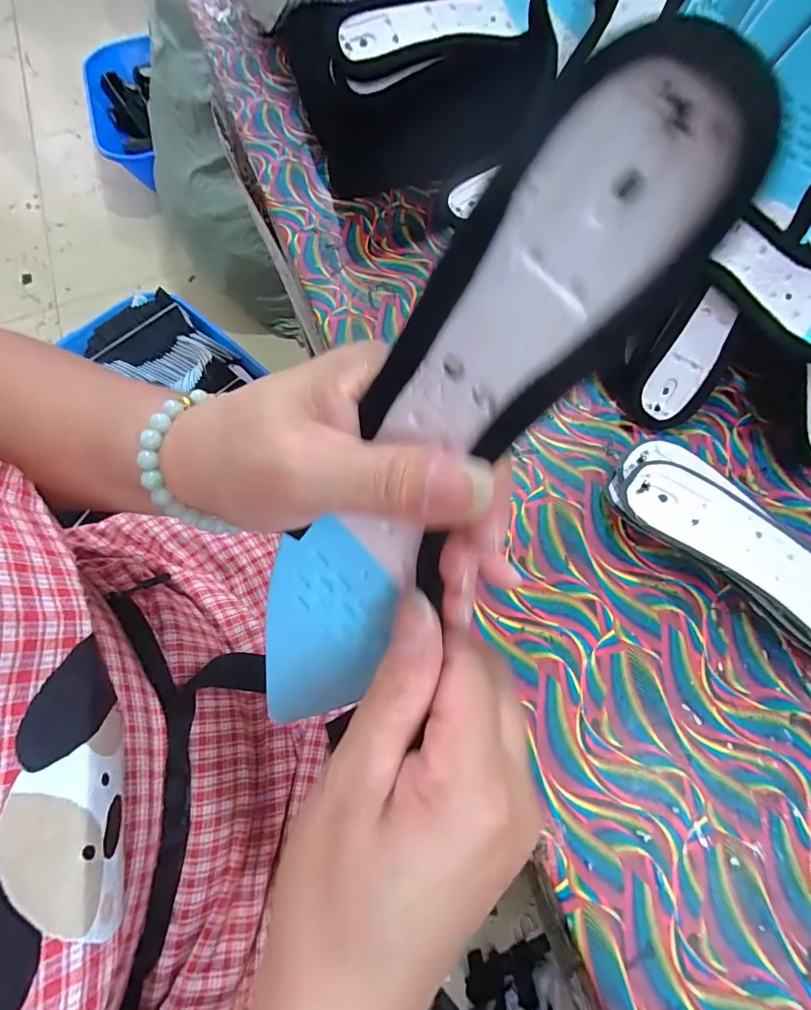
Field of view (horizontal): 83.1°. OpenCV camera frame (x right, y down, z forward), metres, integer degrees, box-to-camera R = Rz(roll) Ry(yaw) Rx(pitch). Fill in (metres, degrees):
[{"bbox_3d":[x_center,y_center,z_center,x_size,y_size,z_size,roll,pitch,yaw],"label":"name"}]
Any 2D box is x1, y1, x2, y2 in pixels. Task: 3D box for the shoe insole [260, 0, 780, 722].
[{"bbox_3d":[0.000,-0.003,0.147,0.052,0.231,0.018,44,35,17],"label":"shoe insole"}]

